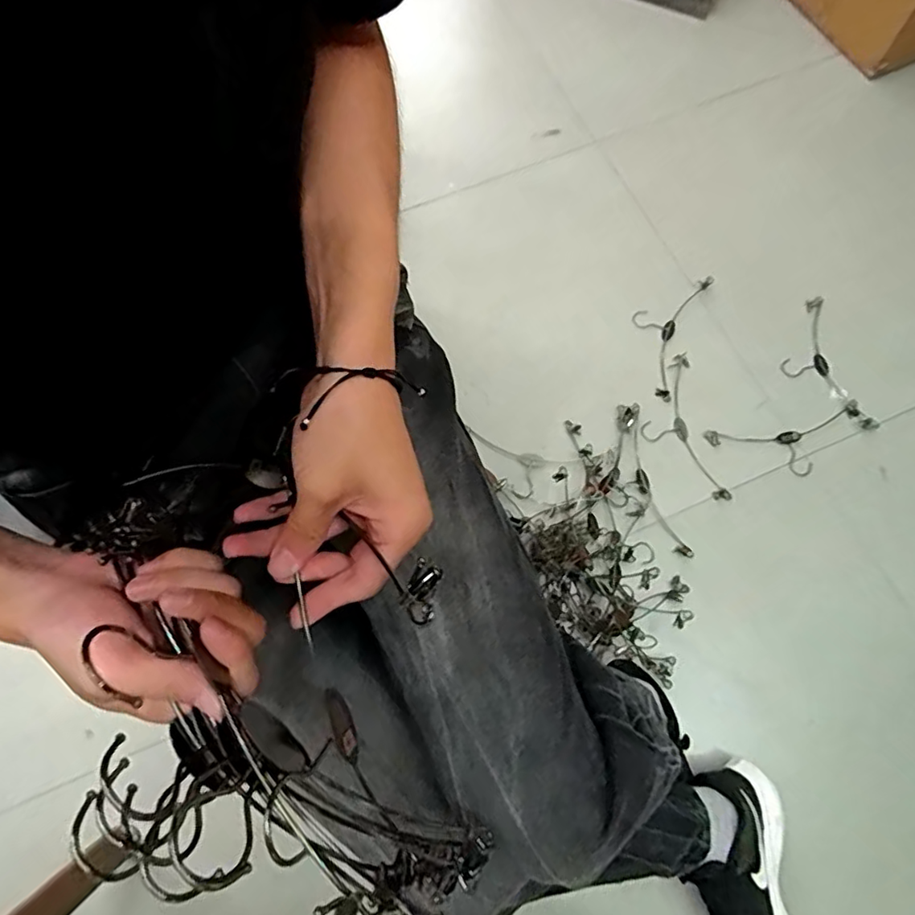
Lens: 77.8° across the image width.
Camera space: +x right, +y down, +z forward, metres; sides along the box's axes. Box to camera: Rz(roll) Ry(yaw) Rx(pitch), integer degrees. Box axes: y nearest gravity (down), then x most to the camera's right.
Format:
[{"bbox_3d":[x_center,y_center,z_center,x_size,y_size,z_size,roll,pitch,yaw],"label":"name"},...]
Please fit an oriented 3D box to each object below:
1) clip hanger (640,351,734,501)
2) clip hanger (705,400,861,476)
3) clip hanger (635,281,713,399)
[{"bbox_3d":[0.389,-0.050,1.011,0.116,0.019,0.274,-8,71,-1],"label":"clip hanger"},{"bbox_3d":[0.586,-0.023,0.995,0.272,0.024,0.105,-12,71,-3],"label":"clip hanger"},{"bbox_3d":[0.387,-0.244,1.065,0.112,0.016,0.272,22,73,9],"label":"clip hanger"}]

